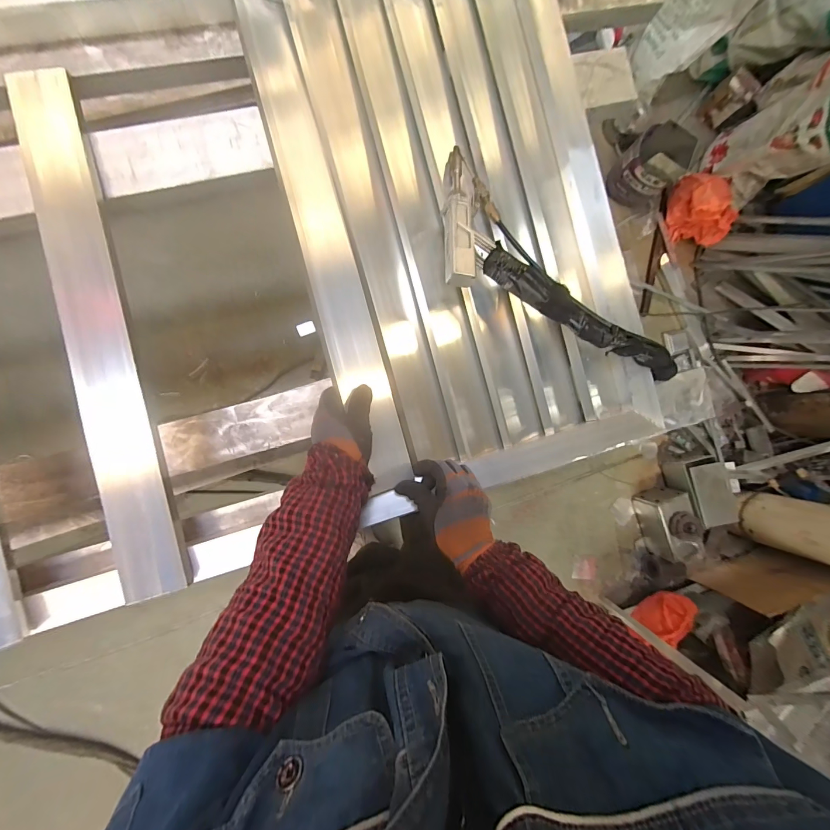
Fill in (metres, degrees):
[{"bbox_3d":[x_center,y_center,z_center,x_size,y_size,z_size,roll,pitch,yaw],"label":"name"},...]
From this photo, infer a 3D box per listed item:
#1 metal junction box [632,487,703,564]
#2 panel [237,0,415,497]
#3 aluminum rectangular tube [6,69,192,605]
[{"bbox_3d":[1.024,0.441,1.484,0.148,0.189,0.261,-17,92,-8],"label":"metal junction box"},{"bbox_3d":[-0.127,-0.258,0.547,0.096,0.021,0.737,-14,88,-32],"label":"panel"},{"bbox_3d":[-0.441,-0.118,0.511,0.076,0.017,0.740,-14,88,-10],"label":"aluminum rectangular tube"}]

